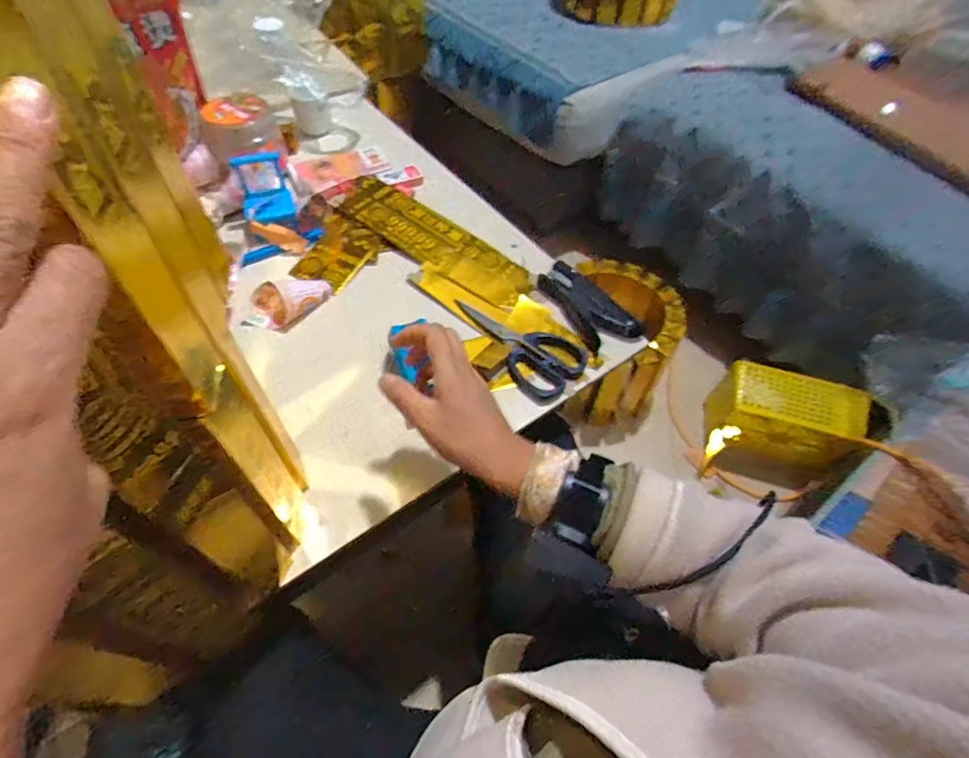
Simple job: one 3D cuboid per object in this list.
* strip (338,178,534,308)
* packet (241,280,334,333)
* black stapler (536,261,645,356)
[{"bbox_3d":[-0.075,-0.206,0.750,0.321,0.013,0.113,29,57,14],"label":"strip"},{"bbox_3d":[-0.253,-0.104,0.658,0.063,0.048,0.098,29,59,17],"label":"packet"},{"bbox_3d":[0.138,-0.102,0.681,0.071,0.035,0.139,-24,59,-18],"label":"black stapler"}]

